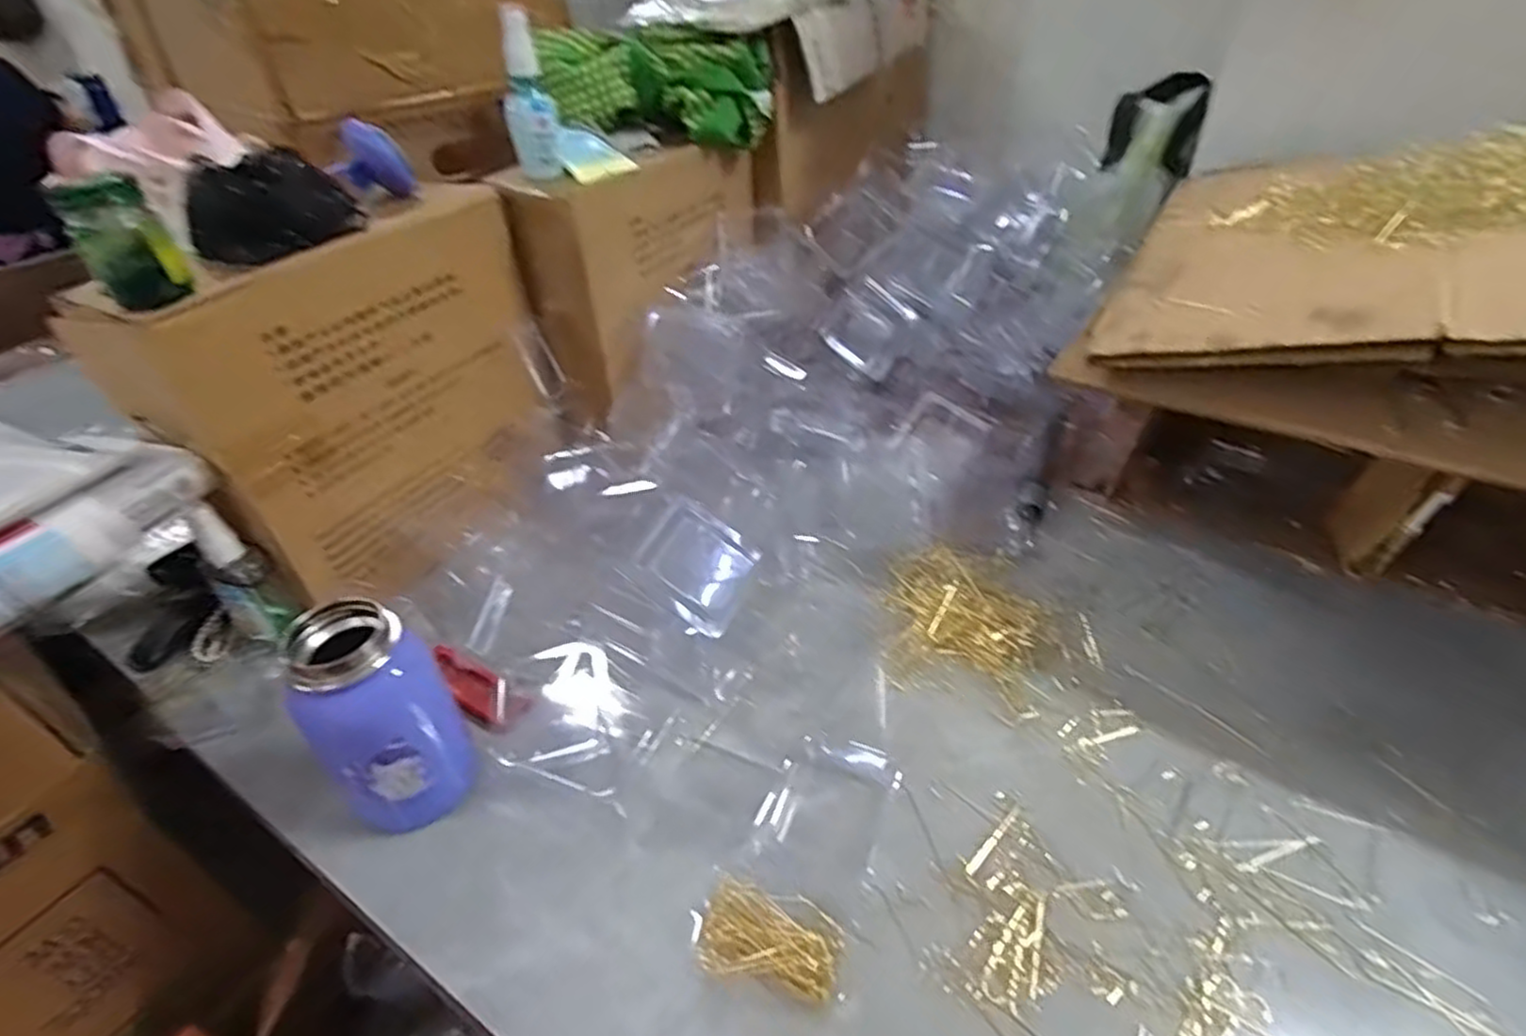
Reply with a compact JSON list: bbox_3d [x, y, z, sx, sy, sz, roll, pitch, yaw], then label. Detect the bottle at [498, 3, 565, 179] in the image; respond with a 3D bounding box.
[{"bbox_3d":[-0.185,-0.335,0.566,0.031,0.107,0.032,-2,38,1],"label":"bottle"}]

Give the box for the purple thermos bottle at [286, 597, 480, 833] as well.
[{"bbox_3d":[-0.220,0.119,0.419,0.063,0.140,0.066,28,46,31],"label":"purple thermos bottle"}]

